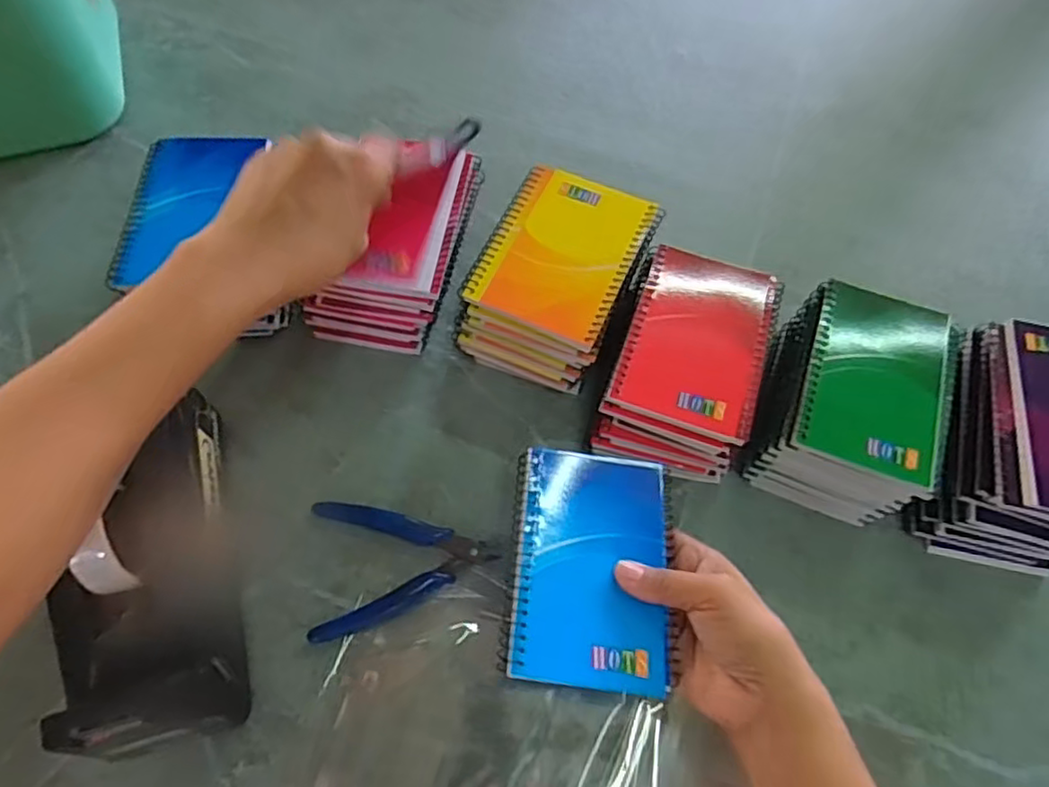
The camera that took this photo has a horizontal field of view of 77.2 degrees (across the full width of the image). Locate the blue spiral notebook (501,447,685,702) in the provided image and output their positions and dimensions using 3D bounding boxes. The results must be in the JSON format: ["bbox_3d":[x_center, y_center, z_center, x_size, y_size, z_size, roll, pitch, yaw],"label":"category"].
[{"bbox_3d":[0.039,0.092,0.366,0.095,0.009,0.134,11,53,-6],"label":"blue spiral notebook"}]

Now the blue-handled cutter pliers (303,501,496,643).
[{"bbox_3d":[-0.079,0.107,0.423,0.110,0.008,0.082,-6,63,-7],"label":"blue-handled cutter pliers"}]

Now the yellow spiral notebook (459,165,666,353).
[{"bbox_3d":[0.027,-0.100,0.458,0.100,0.013,0.129,25,64,10],"label":"yellow spiral notebook"}]

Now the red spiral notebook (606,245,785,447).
[{"bbox_3d":[0.117,-0.039,0.438,0.091,0.010,0.131,19,63,7],"label":"red spiral notebook"}]

